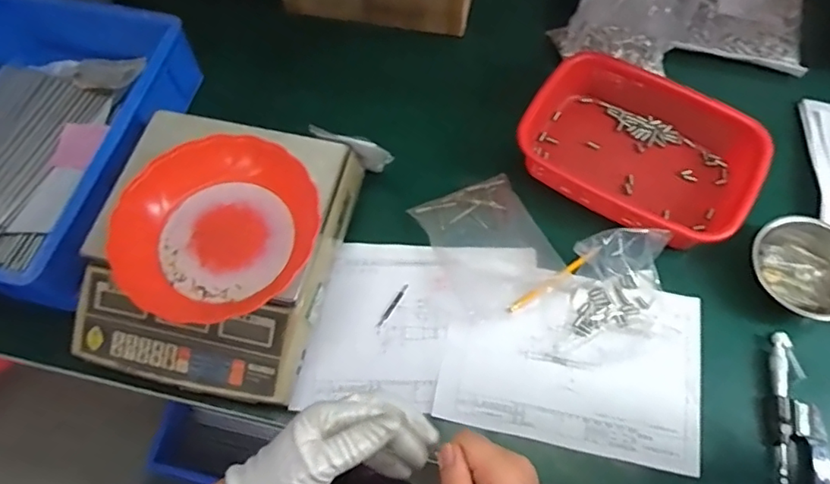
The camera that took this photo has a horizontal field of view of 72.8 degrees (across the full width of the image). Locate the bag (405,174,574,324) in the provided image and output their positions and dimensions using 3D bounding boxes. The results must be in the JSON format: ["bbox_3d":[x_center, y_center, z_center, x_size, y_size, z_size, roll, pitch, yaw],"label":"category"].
[{"bbox_3d":[0.091,0.007,0.735,0.151,0.011,0.181,-25,68,-10],"label":"bag"}]

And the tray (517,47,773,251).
[{"bbox_3d":[0.306,-0.135,0.763,0.290,0.070,0.226,30,69,14],"label":"tray"}]

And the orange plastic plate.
[{"bbox_3d":[-0.213,-0.016,0.623,0.208,0.072,0.203,0,65,1],"label":"orange plastic plate"}]

